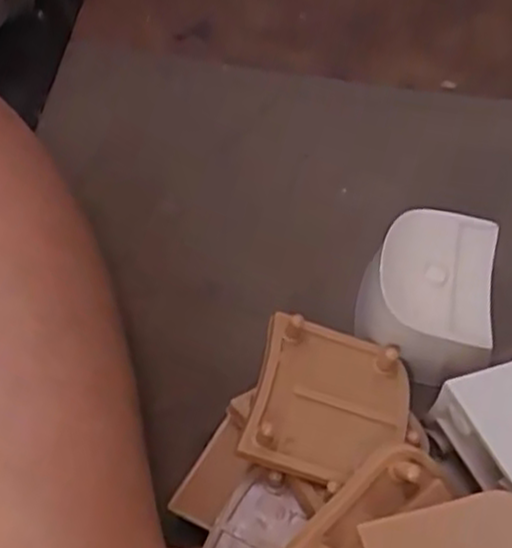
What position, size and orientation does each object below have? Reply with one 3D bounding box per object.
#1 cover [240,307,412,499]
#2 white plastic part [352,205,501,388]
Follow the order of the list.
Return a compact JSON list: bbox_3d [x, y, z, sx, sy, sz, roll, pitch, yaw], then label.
[{"bbox_3d":[0.024,0.041,0.246,0.048,0.016,0.052,11,64,5],"label":"cover"},{"bbox_3d":[0.057,0.009,0.266,0.042,0.034,0.054,8,64,3],"label":"white plastic part"}]

